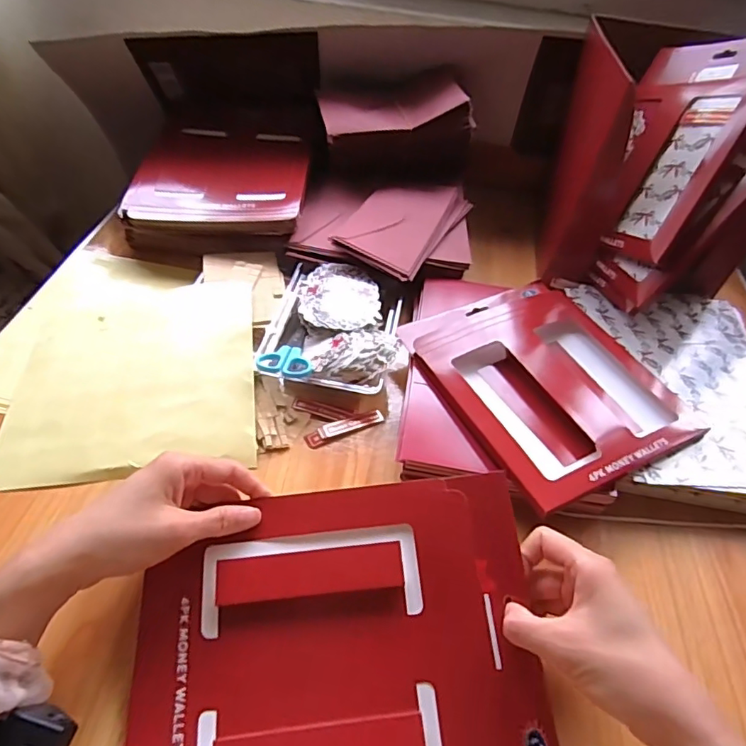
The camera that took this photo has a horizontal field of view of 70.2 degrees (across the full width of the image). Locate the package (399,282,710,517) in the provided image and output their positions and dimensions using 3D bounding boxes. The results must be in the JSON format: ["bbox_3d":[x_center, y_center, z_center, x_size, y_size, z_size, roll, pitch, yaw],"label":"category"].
[{"bbox_3d":[0.163,0.002,0.508,0.196,0.017,0.233,-18,52,-22],"label":"package"}]

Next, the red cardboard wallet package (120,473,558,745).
[{"bbox_3d":[-0.024,0.178,0.339,0.255,0.017,0.202,-4,64,-3],"label":"red cardboard wallet package"}]

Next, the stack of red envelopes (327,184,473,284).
[{"bbox_3d":[0.035,-0.183,0.640,0.110,0.019,0.192,25,50,15],"label":"stack of red envelopes"}]

